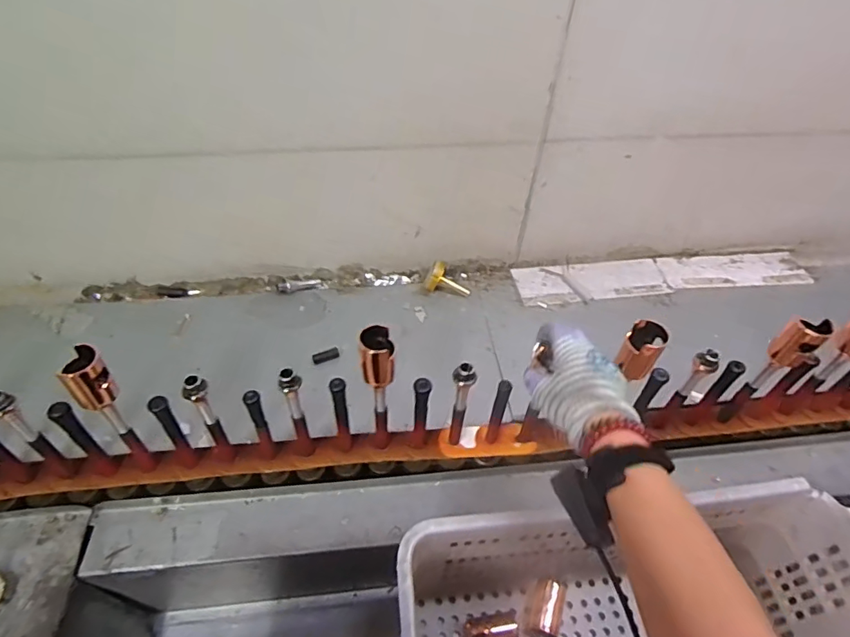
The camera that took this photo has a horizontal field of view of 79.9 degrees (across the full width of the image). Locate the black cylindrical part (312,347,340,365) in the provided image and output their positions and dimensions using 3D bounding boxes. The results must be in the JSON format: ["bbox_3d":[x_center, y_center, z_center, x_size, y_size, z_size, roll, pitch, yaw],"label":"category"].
[{"bbox_3d":[-0.168,0.063,0.864,0.046,0.020,0.014,-20,54,-21],"label":"black cylindrical part"}]

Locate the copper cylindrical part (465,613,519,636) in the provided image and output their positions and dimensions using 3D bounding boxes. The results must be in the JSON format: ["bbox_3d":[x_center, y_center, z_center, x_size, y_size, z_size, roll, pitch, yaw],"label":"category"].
[{"bbox_3d":[0.100,0.454,0.739,0.072,0.037,0.044,-6,50,-11],"label":"copper cylindrical part"}]

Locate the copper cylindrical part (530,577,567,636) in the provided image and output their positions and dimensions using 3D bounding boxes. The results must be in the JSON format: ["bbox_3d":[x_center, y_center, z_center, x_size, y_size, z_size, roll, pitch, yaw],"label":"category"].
[{"bbox_3d":[0.185,0.429,0.755,0.039,0.032,0.076,18,50,9],"label":"copper cylindrical part"}]

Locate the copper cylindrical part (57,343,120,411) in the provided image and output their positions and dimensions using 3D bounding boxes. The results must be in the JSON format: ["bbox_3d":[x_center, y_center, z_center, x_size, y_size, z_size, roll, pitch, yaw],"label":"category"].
[{"bbox_3d":[-0.370,0.066,0.560,0.043,0.068,0.038,-32,59,-28],"label":"copper cylindrical part"}]

